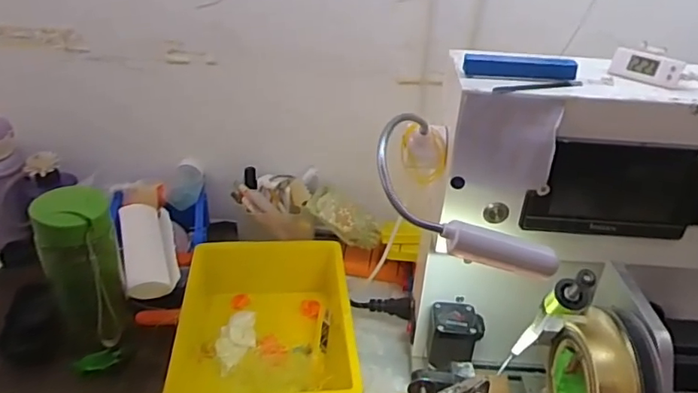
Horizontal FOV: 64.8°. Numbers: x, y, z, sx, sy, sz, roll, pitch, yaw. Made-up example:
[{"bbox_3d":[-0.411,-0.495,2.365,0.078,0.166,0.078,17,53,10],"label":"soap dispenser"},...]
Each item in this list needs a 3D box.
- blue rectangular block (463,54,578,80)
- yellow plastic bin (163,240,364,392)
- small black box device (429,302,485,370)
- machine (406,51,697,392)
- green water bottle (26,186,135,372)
[{"bbox_3d":[0.134,-0.101,0.433,0.086,0.015,0.012,5,31,3],"label":"blue rectangular block"},{"bbox_3d":[-0.091,0.153,0.615,0.179,0.080,0.246,-1,31,-7],"label":"yellow plastic bin"},{"bbox_3d":[0.105,0.139,0.544,0.052,0.048,0.050,7,31,7],"label":"small black box device"},{"bbox_3d":[0.241,0.090,0.448,0.346,0.334,0.214,4,31,2],"label":"machine"},{"bbox_3d":[-0.272,0.094,0.575,0.070,0.210,0.077,-16,36,-28],"label":"green water bottle"}]

